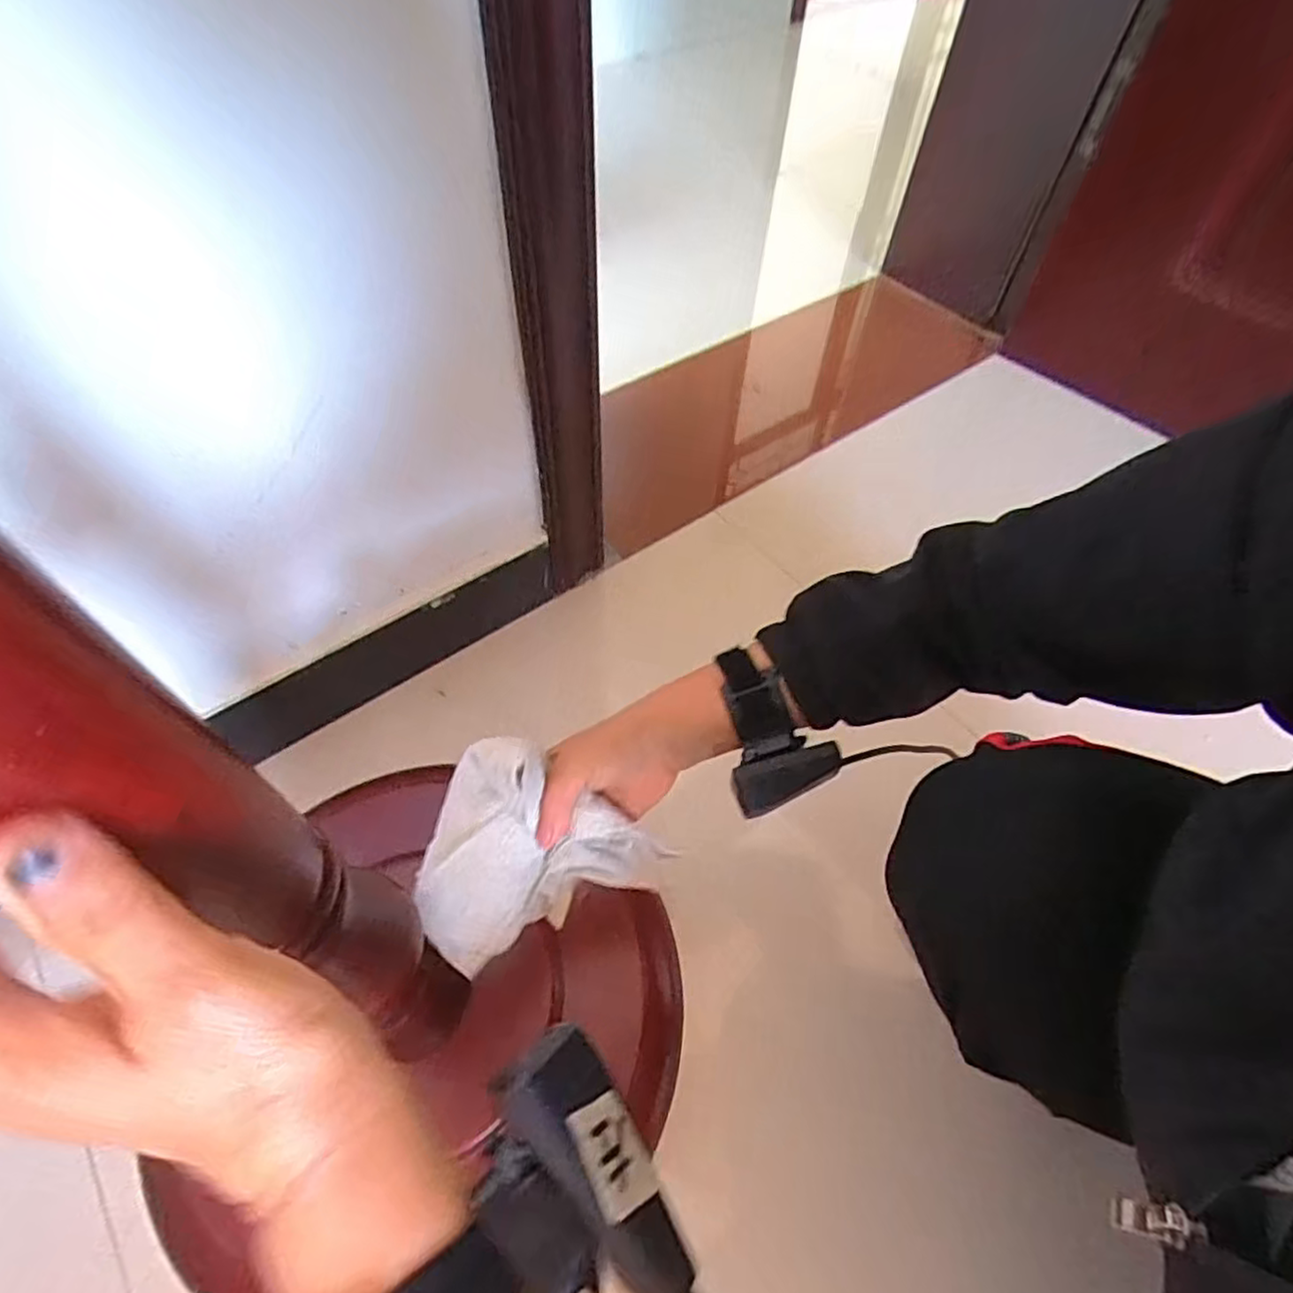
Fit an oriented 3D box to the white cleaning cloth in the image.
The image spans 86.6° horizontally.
[{"bbox_3d":[-0.080,0.124,0.446,0.147,0.134,0.099,-24,59,-18],"label":"white cleaning cloth"}]

